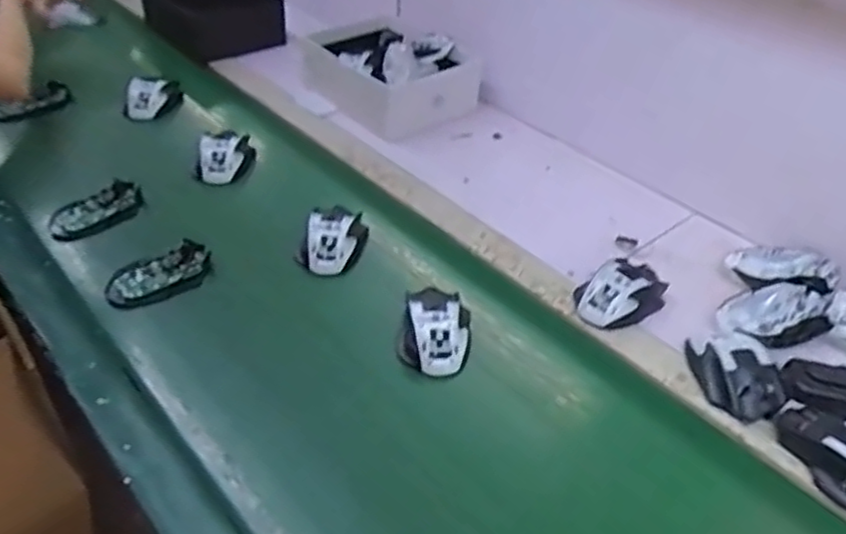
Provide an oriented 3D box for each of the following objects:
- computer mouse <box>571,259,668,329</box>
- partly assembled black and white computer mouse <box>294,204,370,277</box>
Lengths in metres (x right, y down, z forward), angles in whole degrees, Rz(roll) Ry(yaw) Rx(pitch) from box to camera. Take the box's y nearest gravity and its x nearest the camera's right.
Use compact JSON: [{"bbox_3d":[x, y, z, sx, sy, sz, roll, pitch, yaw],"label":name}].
[{"bbox_3d":[0.223,0.027,0.785,0.106,0.036,0.069,-23,46,-26],"label":"computer mouse"},{"bbox_3d":[-0.106,-0.033,0.835,0.068,0.035,0.088,10,41,10],"label":"partly assembled black and white computer mouse"}]

